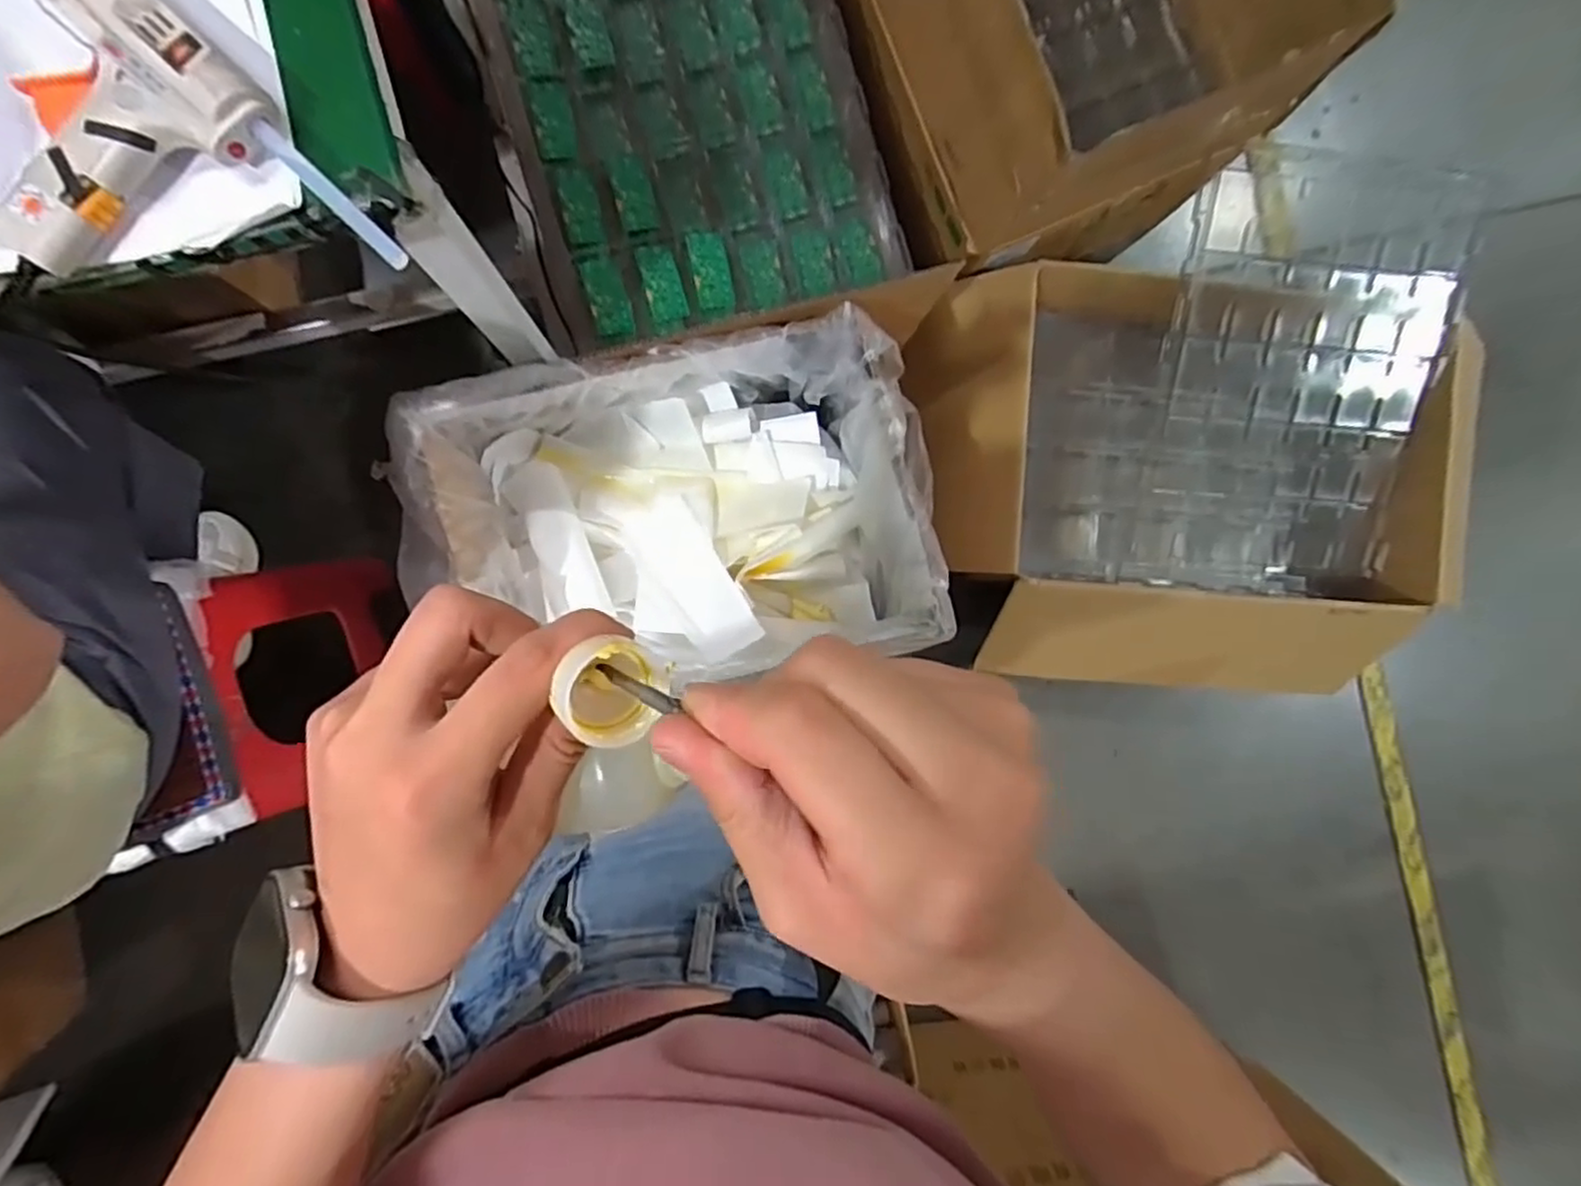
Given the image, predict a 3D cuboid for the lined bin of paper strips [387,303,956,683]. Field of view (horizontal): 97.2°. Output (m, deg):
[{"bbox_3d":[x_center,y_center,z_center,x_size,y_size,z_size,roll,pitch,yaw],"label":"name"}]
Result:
[{"bbox_3d":[-0.151,-0.082,0.883,0.597,0.260,0.373,-10,91,-5],"label":"lined bin of paper strips"}]

